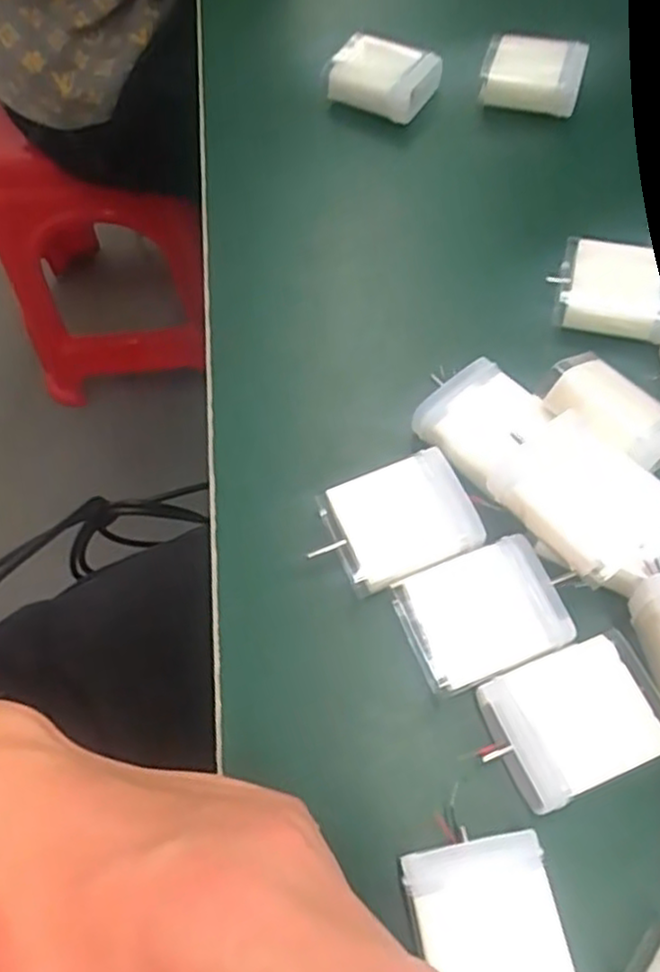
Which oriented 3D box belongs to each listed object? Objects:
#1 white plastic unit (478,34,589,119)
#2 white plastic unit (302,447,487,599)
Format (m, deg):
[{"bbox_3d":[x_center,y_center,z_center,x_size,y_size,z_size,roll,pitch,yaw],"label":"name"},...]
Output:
[{"bbox_3d":[0.106,-0.216,0.375,0.050,0.019,0.040,13,65,5],"label":"white plastic unit"},{"bbox_3d":[0.025,0.013,0.264,0.053,0.016,0.042,-20,64,-9],"label":"white plastic unit"}]

